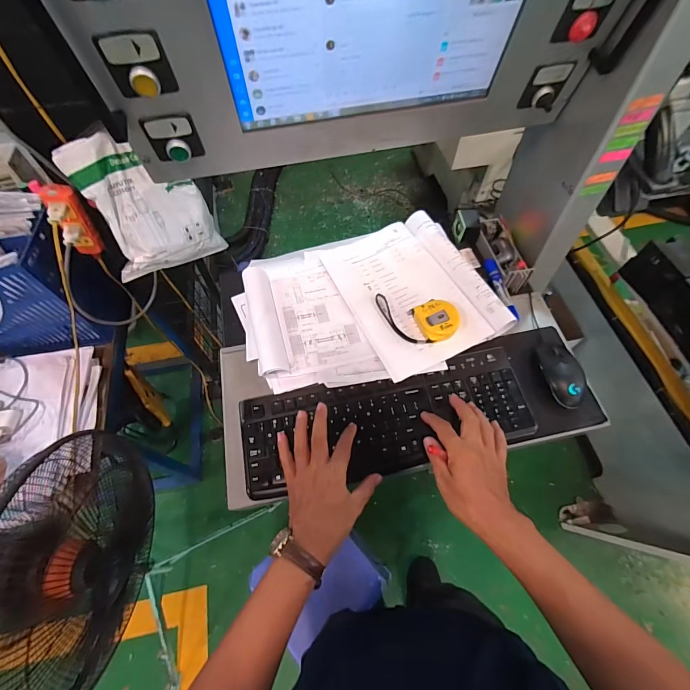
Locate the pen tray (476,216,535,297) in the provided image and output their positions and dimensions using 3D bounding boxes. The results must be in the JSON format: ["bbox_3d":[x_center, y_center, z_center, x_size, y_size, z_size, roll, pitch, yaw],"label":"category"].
[{"bbox_3d":[0.316,-0.186,0.709,0.064,0.045,0.173,-13,62,-7],"label":"pen tray"}]

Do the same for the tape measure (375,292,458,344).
[{"bbox_3d":[0.119,-0.047,0.599,0.141,0.034,0.076,13,62,7],"label":"tape measure"}]

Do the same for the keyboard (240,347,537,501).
[{"bbox_3d":[0.066,0.115,0.551,0.444,0.023,0.149,-11,62,-5],"label":"keyboard"}]

